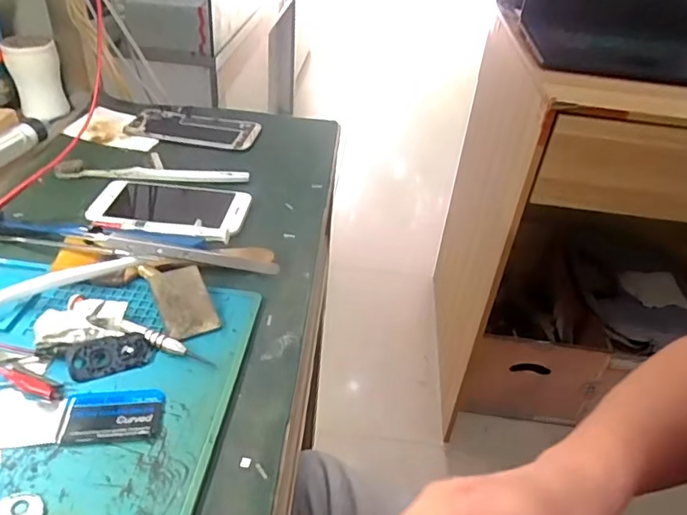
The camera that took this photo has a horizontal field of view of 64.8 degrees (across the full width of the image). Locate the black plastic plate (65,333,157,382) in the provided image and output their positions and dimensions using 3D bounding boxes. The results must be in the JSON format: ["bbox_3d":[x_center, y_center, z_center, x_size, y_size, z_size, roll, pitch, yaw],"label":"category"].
[{"bbox_3d":[-0.149,0.062,0.347,0.051,0.008,0.026,-15,42,-25],"label":"black plastic plate"}]

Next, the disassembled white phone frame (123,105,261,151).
[{"bbox_3d":[-0.172,-0.154,0.638,0.149,0.011,0.080,10,37,6],"label":"disassembled white phone frame"}]

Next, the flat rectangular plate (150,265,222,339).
[{"bbox_3d":[-0.115,0.030,0.393,0.036,0.004,0.068,-11,49,-28],"label":"flat rectangular plate"}]

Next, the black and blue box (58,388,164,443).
[{"bbox_3d":[-0.133,0.091,0.315,0.052,0.004,0.034,-2,38,-10],"label":"black and blue box"}]

